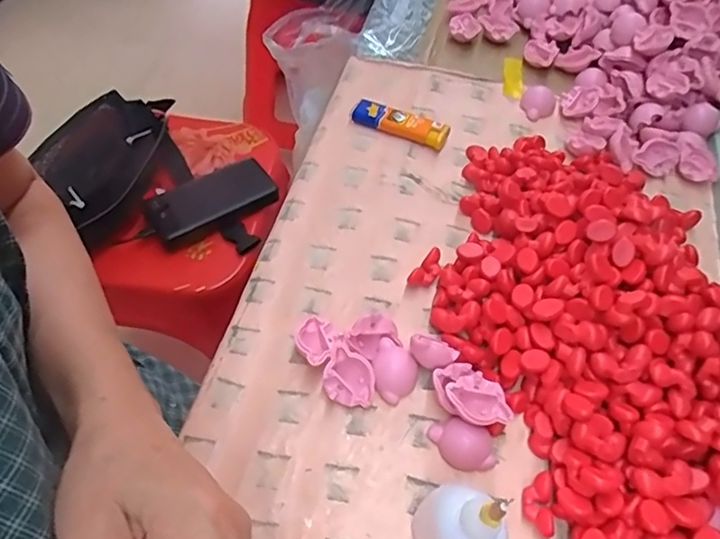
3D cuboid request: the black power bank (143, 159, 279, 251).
[{"bbox_3d":[-0.180,-0.084,0.685,0.152,0.022,0.073,-26,62,-20],"label":"black power bank"}]

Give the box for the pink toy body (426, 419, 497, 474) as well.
[{"bbox_3d":[0.056,0.097,0.306,0.037,0.015,0.023,16,56,6],"label":"pink toy body"}]

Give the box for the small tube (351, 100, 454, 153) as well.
[{"bbox_3d":[0.031,-0.116,0.444,0.079,0.015,0.019,24,58,11],"label":"small tube"}]

